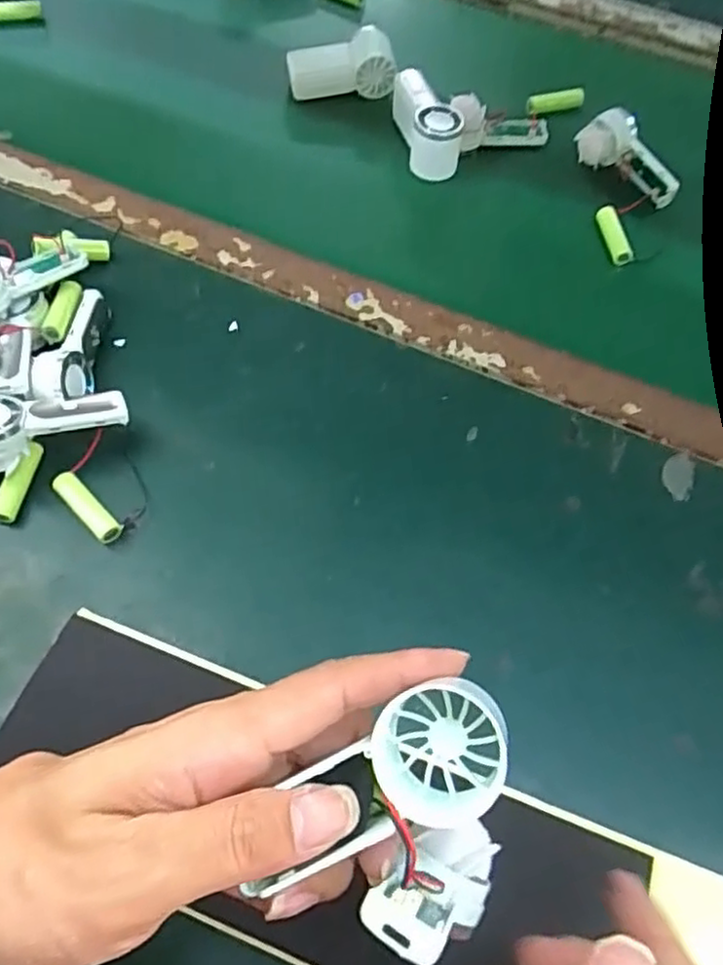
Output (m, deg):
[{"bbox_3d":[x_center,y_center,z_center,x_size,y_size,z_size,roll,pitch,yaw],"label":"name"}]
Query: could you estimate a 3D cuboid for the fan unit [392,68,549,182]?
[{"bbox_3d":[0.084,-0.284,0.555,0.127,0.042,0.068,13,64,4],"label":"fan unit"}]

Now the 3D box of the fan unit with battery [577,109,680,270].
[{"bbox_3d":[0.211,-0.232,0.534,0.061,0.030,0.125,-4,64,-5],"label":"fan unit with battery"}]

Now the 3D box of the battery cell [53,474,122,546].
[{"bbox_3d":[-0.162,0.014,0.407,0.053,0.014,0.015,42,69,16],"label":"battery cell"}]

